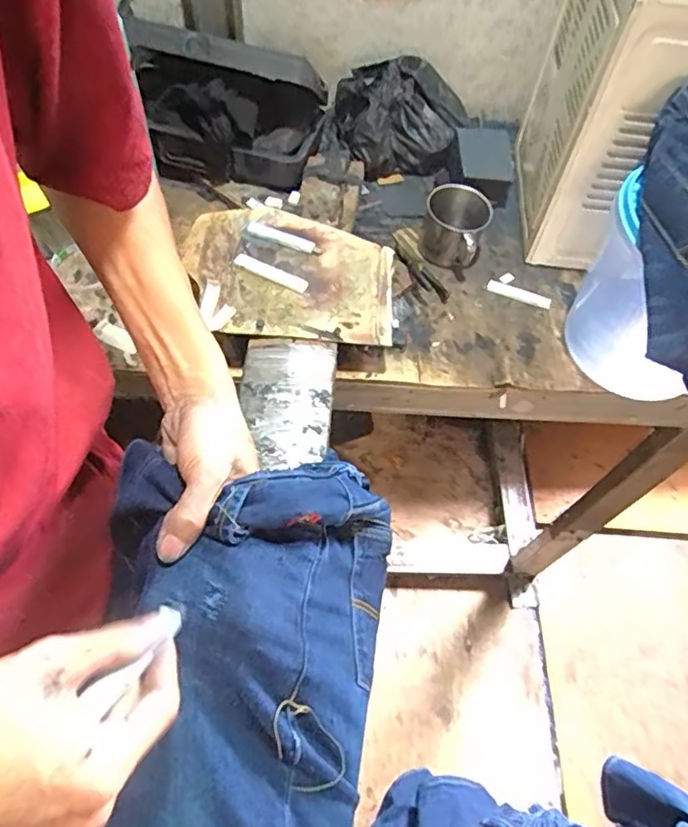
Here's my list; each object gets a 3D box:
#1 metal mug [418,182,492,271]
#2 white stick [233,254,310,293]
[{"bbox_3d":[0.142,-0.242,0.760,0.088,0.074,0.074,25,61,11],"label":"metal mug"},{"bbox_3d":[-0.083,-0.161,0.664,0.088,0.012,0.014,24,60,11],"label":"white stick"}]

